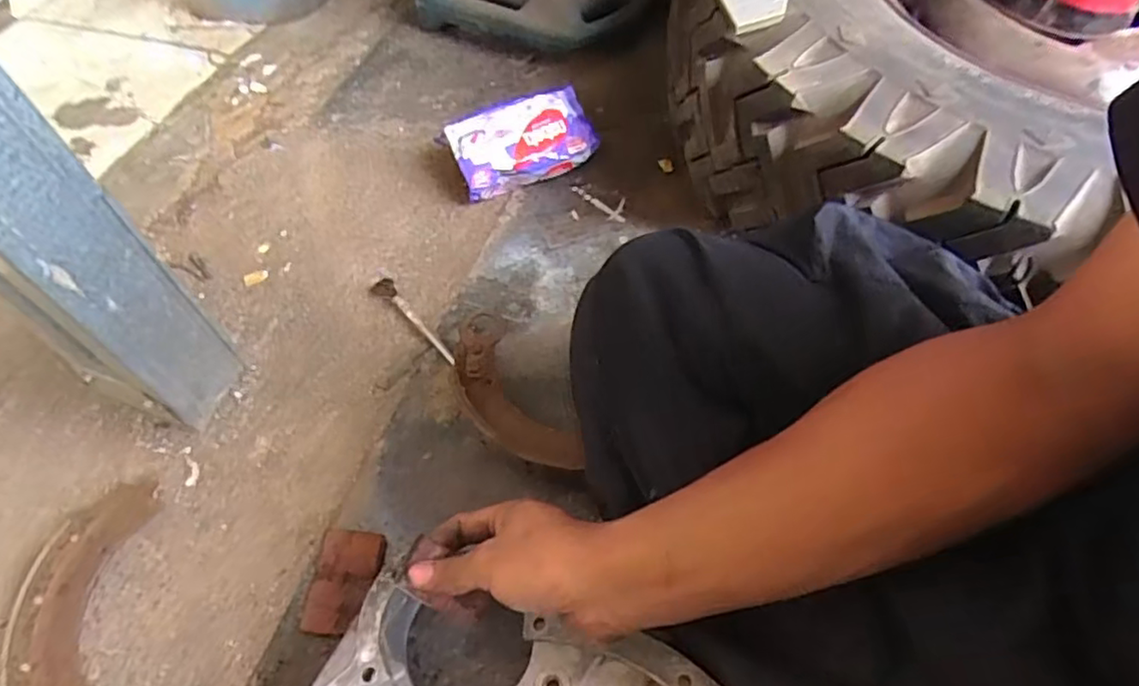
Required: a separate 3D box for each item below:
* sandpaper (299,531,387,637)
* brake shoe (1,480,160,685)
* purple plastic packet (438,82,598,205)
[{"bbox_3d":[-0.178,0.185,0.515,0.053,0.007,0.078,3,58,5],"label":"sandpaper"},{"bbox_3d":[-0.350,0.221,0.481,0.099,0.039,0.218,-18,58,-8],"label":"brake shoe"},{"bbox_3d":[-0.050,-0.225,0.735,0.163,0.040,0.089,-25,101,-14],"label":"purple plastic packet"}]

